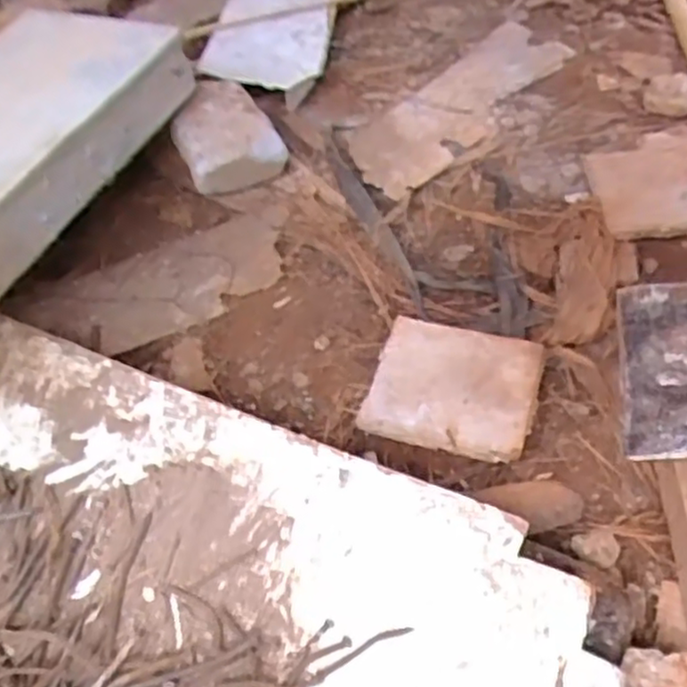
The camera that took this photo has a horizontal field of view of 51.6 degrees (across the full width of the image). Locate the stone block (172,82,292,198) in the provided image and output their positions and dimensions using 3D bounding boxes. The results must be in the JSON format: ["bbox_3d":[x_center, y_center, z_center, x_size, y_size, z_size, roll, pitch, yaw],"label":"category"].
[{"bbox_3d":[-0.100,-0.171,0.601,0.080,0.054,0.086,-25,57,-15],"label":"stone block"}]

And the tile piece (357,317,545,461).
[{"bbox_3d":[0.073,0.029,0.474,0.104,0.014,0.090,15,56,13],"label":"tile piece"}]

